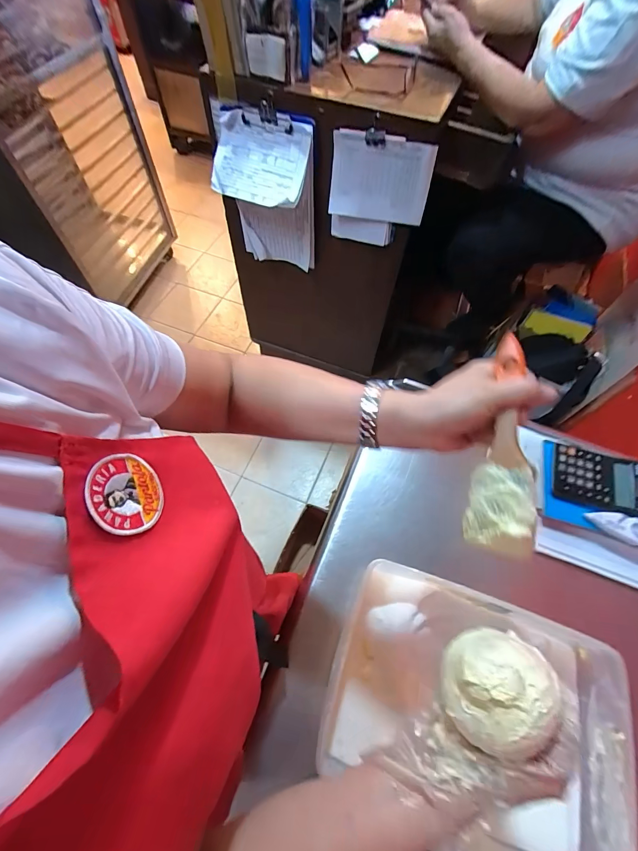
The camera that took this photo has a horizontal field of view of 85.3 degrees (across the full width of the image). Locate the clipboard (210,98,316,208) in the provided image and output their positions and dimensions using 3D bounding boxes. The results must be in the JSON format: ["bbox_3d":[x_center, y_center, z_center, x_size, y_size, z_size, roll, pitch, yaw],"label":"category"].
[{"bbox_3d":[-0.146,-0.609,0.788,0.255,0.180,0.038,22,19,13],"label":"clipboard"}]

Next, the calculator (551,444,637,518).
[{"bbox_3d":[0.482,0.094,0.596,0.140,0.018,0.102,15,62,6],"label":"calculator"}]

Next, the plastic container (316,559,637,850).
[{"bbox_3d":[0.189,0.349,0.439,0.345,0.073,0.253,20,63,8],"label":"plastic container"}]

